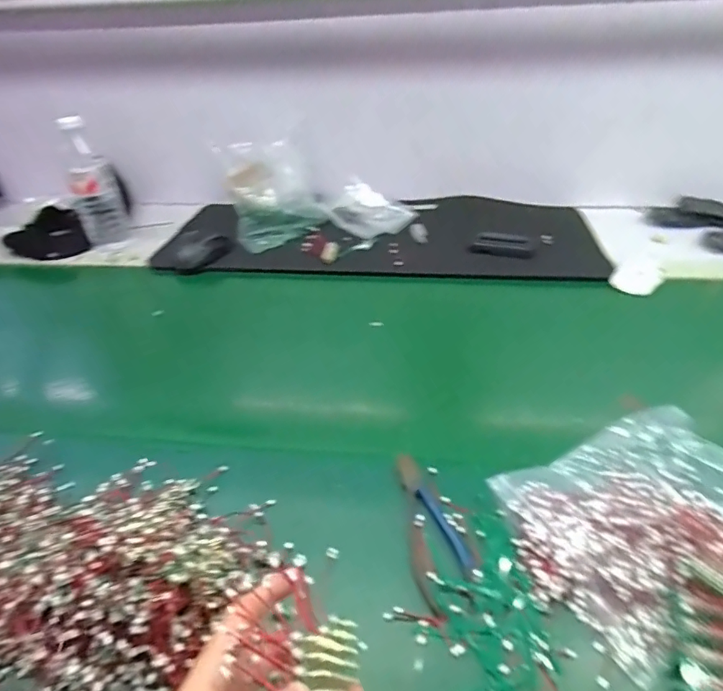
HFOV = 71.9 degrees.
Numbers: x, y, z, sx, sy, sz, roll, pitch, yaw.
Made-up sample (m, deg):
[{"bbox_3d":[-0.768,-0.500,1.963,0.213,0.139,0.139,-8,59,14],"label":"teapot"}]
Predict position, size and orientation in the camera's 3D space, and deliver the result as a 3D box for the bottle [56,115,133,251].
[{"bbox_3d":[-0.473,-0.283,0.886,0.085,0.212,0.072,-19,40,-19],"label":"bottle"}]

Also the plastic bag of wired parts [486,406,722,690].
[{"bbox_3d":[0.246,0.141,0.440,0.245,0.030,0.159,-23,40,-25],"label":"plastic bag of wired parts"}]

